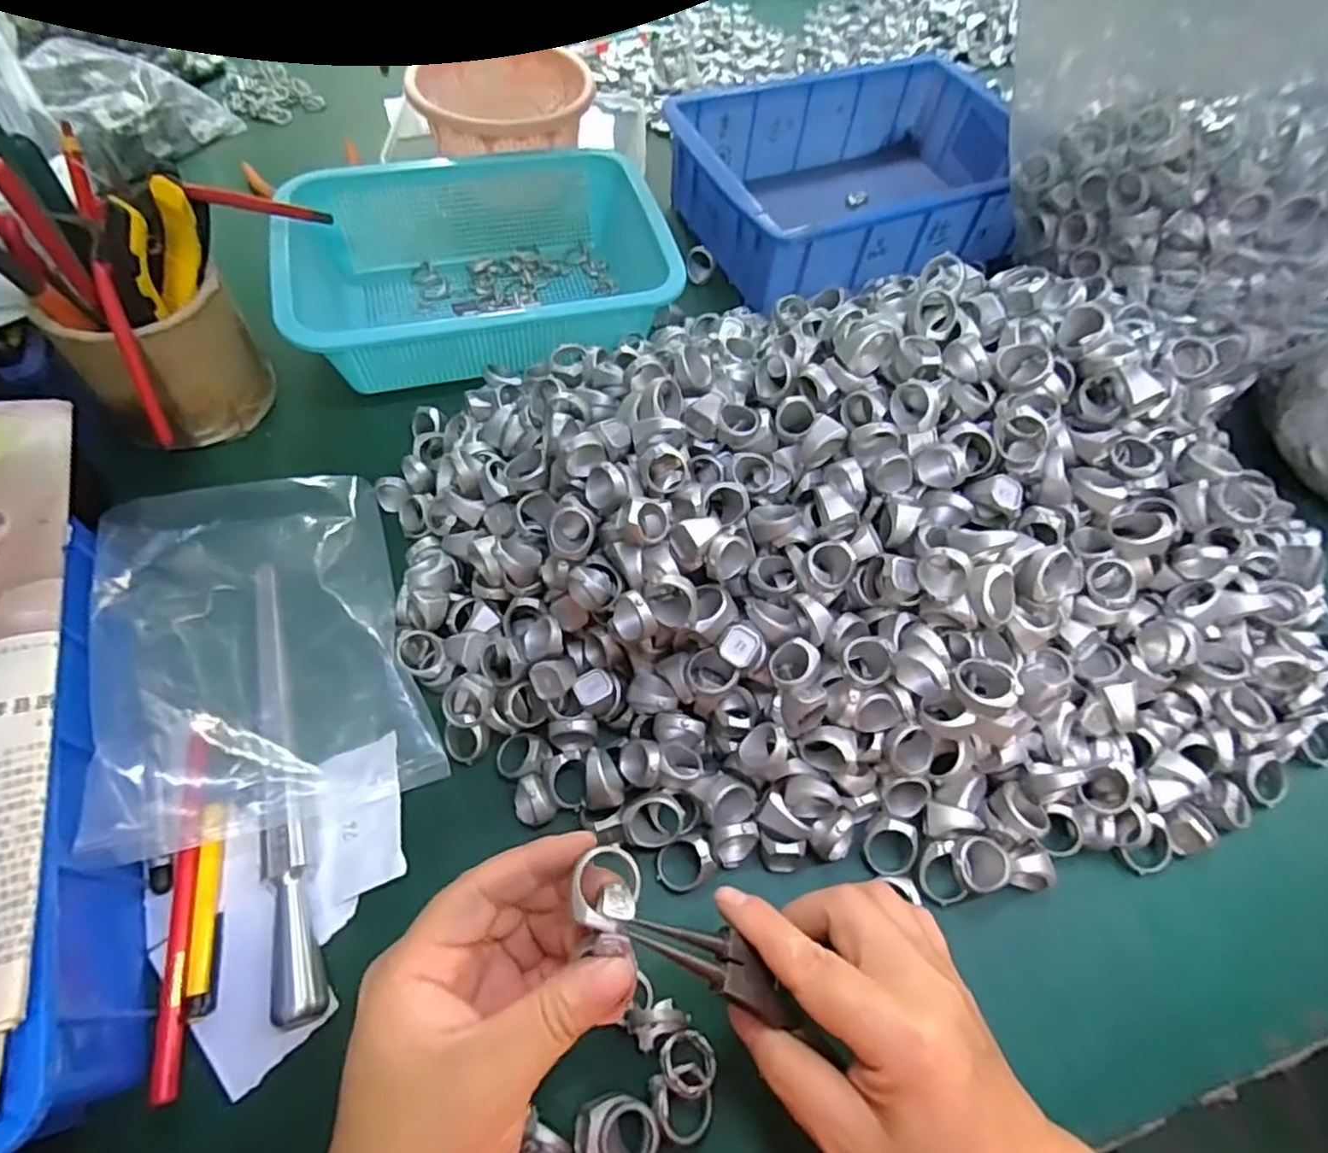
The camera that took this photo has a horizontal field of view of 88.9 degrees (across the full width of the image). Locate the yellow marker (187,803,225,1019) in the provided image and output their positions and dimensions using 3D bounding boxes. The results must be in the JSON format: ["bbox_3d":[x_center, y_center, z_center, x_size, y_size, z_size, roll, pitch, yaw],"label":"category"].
[{"bbox_3d":[-0.209,0.150,0.309,0.009,0.010,0.087,-9,60,-8],"label":"yellow marker"}]

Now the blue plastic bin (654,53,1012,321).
[{"bbox_3d":[0.163,-0.344,0.598,0.284,0.090,0.216,-22,63,-15],"label":"blue plastic bin"}]

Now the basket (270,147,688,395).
[{"bbox_3d":[-0.138,-0.242,0.509,0.259,0.067,0.191,-13,61,-11],"label":"basket"}]

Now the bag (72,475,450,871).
[{"bbox_3d":[-0.209,0.026,0.347,0.132,0.037,0.198,-17,62,-13],"label":"bag"}]

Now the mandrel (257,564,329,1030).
[{"bbox_3d":[-0.191,0.092,0.336,0.018,0.027,0.230,-17,62,-12],"label":"mandrel"}]

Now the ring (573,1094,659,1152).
[{"bbox_3d":[-0.019,0.223,0.272,0.033,0.018,0.025,18,60,8],"label":"ring"}]

